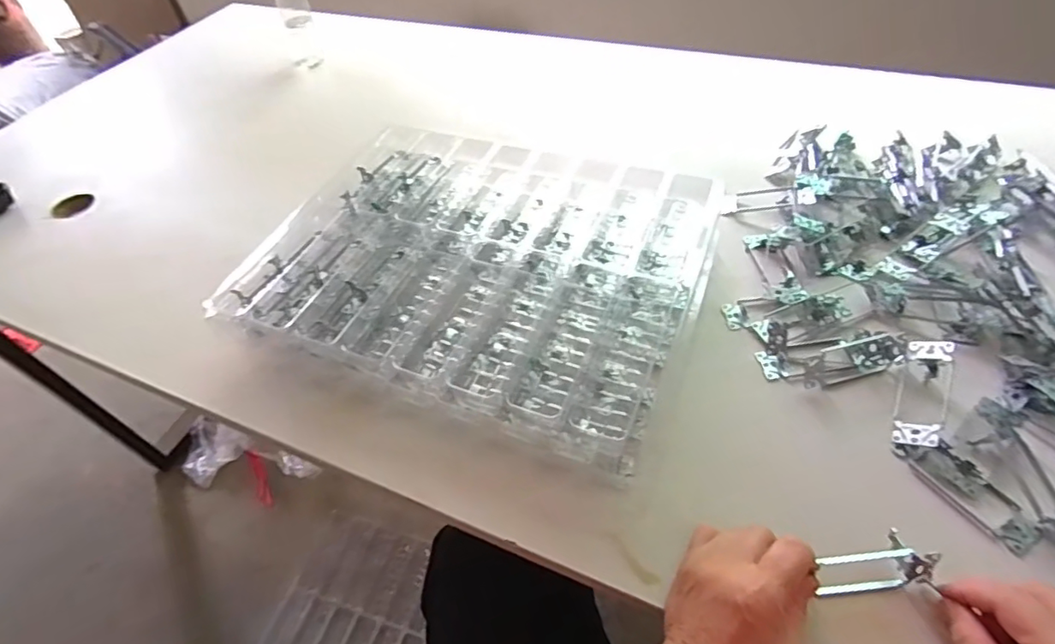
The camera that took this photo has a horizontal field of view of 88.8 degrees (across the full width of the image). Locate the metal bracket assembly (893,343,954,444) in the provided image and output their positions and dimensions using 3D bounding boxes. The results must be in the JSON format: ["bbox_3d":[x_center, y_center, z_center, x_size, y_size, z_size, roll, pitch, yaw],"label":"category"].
[{"bbox_3d":[0.356,0.063,0.480,0.038,0.035,0.106,18,54,19],"label":"metal bracket assembly"}]

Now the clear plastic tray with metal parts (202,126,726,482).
[{"bbox_3d":[-0.045,-0.057,0.578,0.430,0.088,0.345,16,54,18],"label":"clear plastic tray with metal parts"}]

